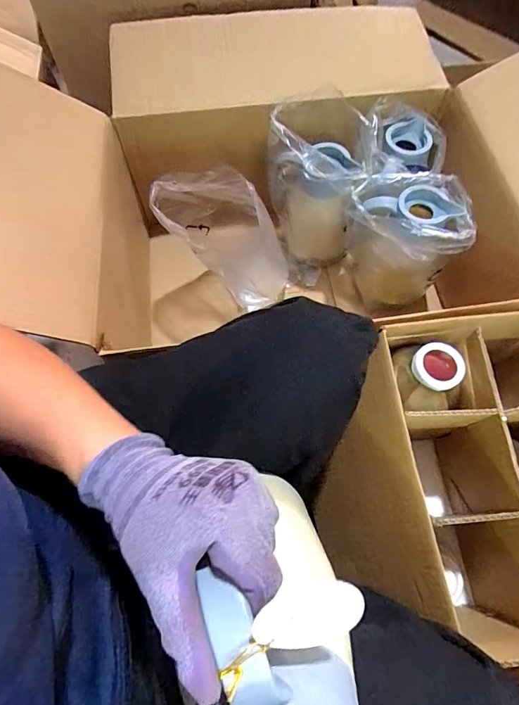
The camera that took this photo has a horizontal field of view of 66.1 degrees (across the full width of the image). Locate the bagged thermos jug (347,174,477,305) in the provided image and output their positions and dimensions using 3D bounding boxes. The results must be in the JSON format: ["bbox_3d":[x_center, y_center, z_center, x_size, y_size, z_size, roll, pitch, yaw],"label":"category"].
[{"bbox_3d":[0.262,-0.204,0.754,0.191,0.214,0.136,1,68,1],"label":"bagged thermos jug"}]

